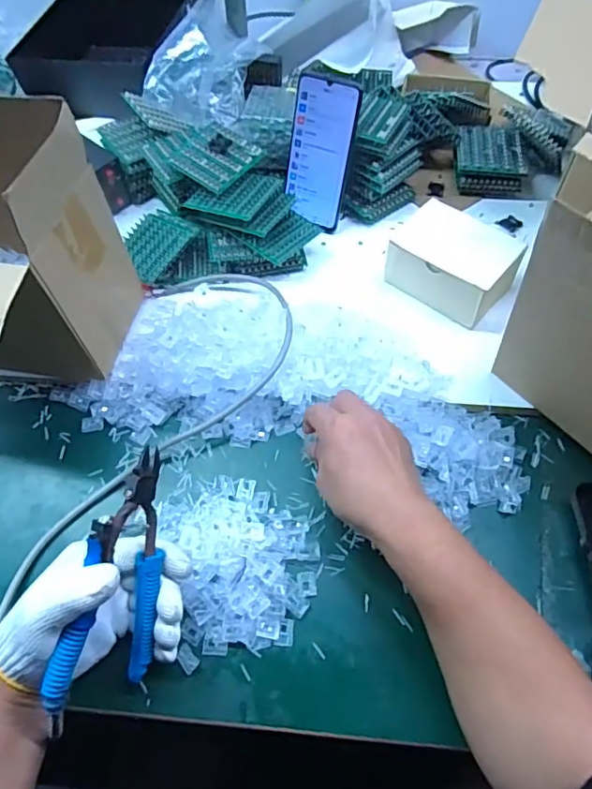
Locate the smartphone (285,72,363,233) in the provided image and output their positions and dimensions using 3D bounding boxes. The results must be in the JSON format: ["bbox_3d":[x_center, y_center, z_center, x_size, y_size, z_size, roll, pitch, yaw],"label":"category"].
[{"bbox_3d":[0.029,-0.279,0.644,0.075,0.160,0.014,17,40,13],"label":"smartphone"}]

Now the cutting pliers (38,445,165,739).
[{"bbox_3d":[-0.132,0.141,0.411,0.020,0.079,0.193,11,88,43],"label":"cutting pliers"}]

